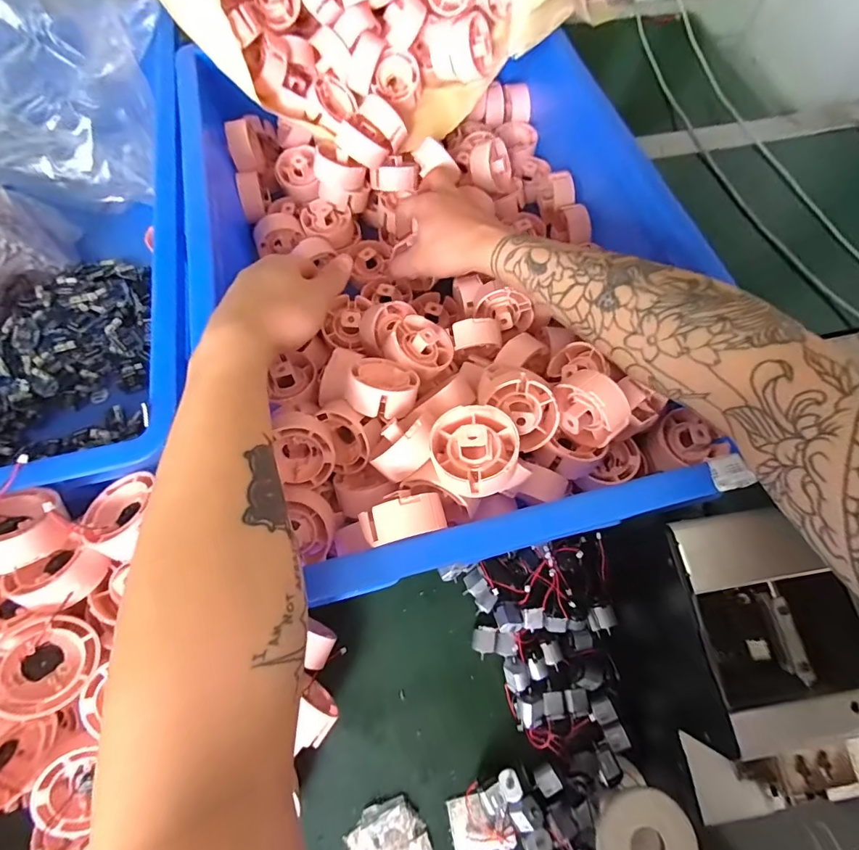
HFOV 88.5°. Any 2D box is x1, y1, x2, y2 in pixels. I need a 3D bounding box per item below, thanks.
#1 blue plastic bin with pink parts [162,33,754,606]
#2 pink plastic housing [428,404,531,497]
[{"bbox_3d":[-0.003,-0.159,0.412,0.412,0.127,0.538,-11,68,-5],"label":"blue plastic bin with pink parts"},{"bbox_3d":[0.028,0.014,0.272,0.053,0.024,0.056,-1,67,-1],"label":"pink plastic housing"}]

